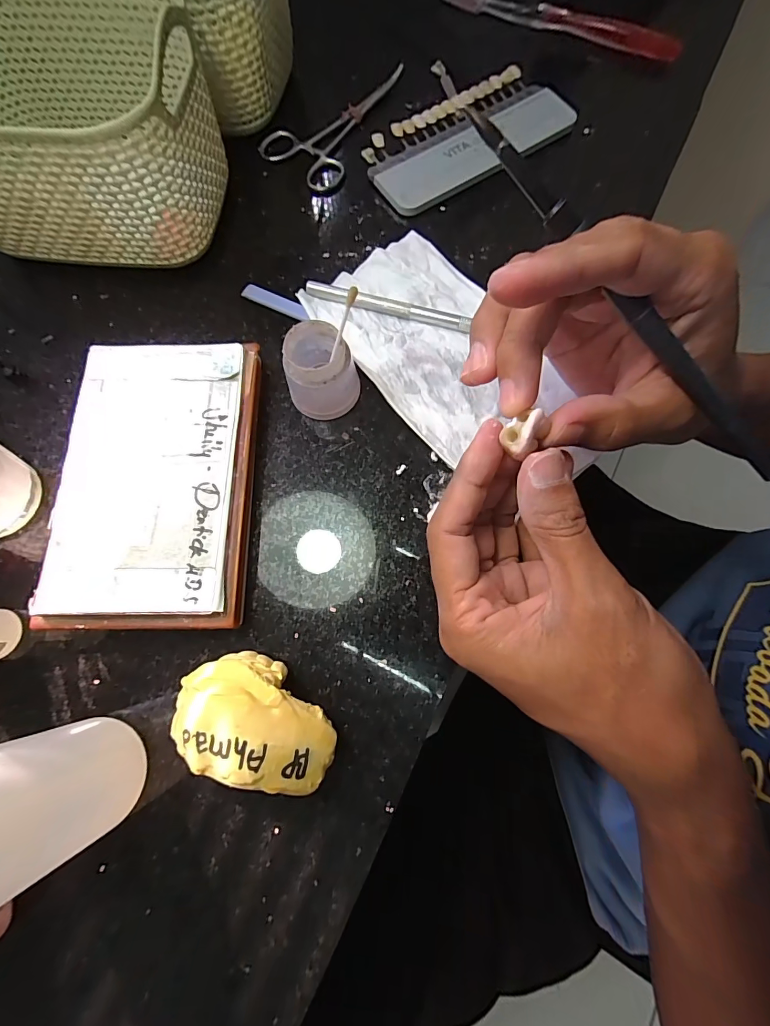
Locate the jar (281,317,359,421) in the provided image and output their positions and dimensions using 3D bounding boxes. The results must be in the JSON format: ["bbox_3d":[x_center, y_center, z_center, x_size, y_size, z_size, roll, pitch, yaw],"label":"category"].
[{"bbox_3d":[-0.034,-0.075,0.220,0.036,0.040,0.034,-1,74,2],"label":"jar"}]

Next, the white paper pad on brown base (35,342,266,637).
[{"bbox_3d":[-0.116,-0.018,0.215,0.092,0.022,0.149,-1,74,2],"label":"white paper pad on brown base"}]

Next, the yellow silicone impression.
[{"bbox_3d":[-0.054,0.088,0.177,0.067,0.035,0.044,14,75,6],"label":"yellow silicone impression"}]

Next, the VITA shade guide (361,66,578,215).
[{"bbox_3d":[0.057,-0.260,0.283,0.146,0.010,0.067,-32,76,-7],"label":"VITA shade guide"}]

